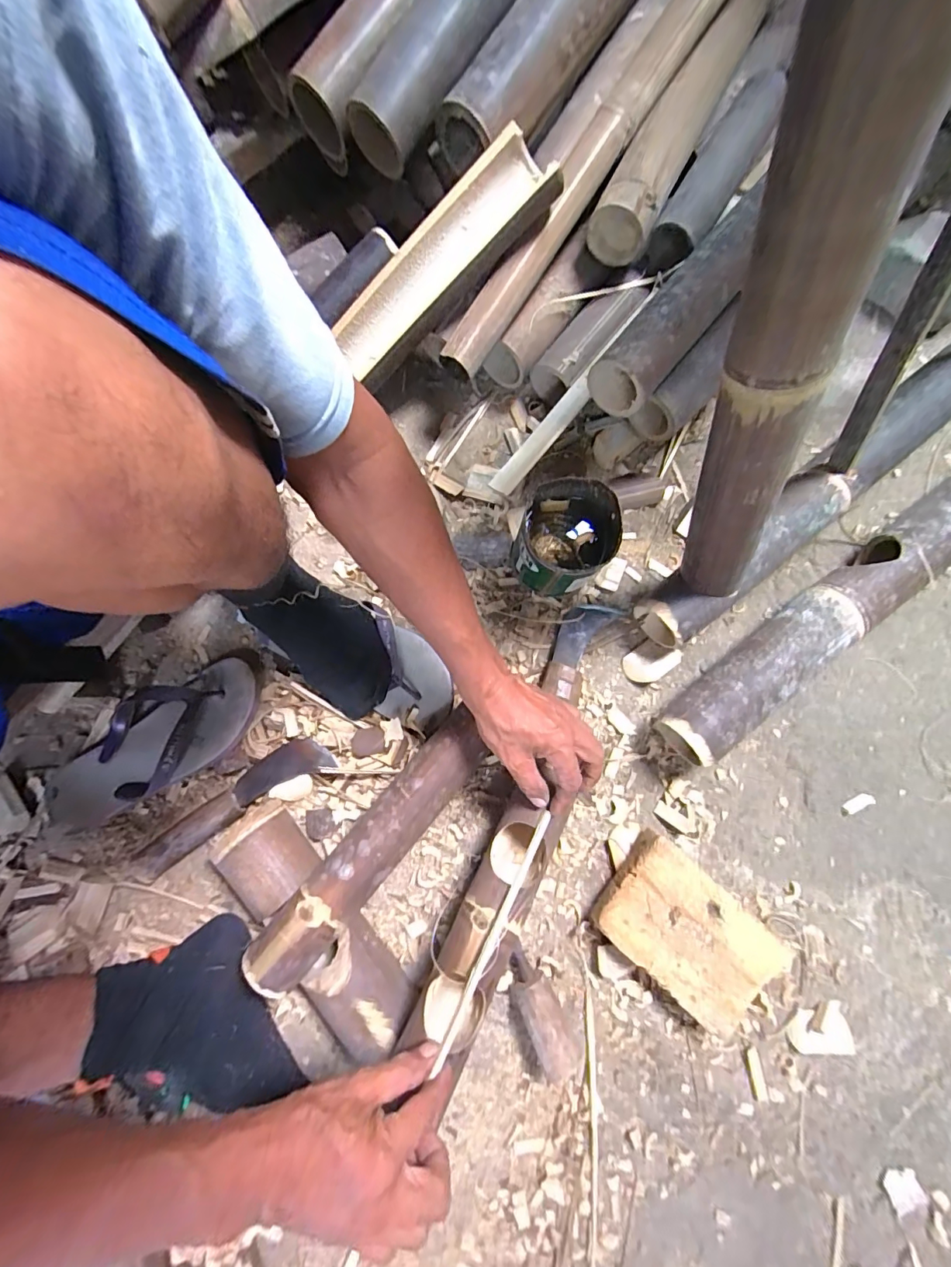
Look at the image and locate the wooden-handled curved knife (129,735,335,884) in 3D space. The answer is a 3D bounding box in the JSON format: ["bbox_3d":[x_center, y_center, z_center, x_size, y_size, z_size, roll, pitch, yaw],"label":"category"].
[{"bbox_3d":[-0.274,0.192,0.524,0.238,0.030,0.050,-32,80,-4],"label":"wooden-handled curved knife"}]

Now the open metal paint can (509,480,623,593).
[{"bbox_3d":[0.095,-0.100,0.514,0.095,0.124,0.101,0,79,2],"label":"open metal paint can"}]

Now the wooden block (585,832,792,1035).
[{"bbox_3d":[0.209,0.302,0.470,0.166,0.050,0.116,43,83,9],"label":"wooden block"}]

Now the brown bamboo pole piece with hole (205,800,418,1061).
[{"bbox_3d":[-0.167,0.306,0.481,0.079,0.064,0.265,-41,81,-6],"label":"brown bamboo pole piece with hole"}]

